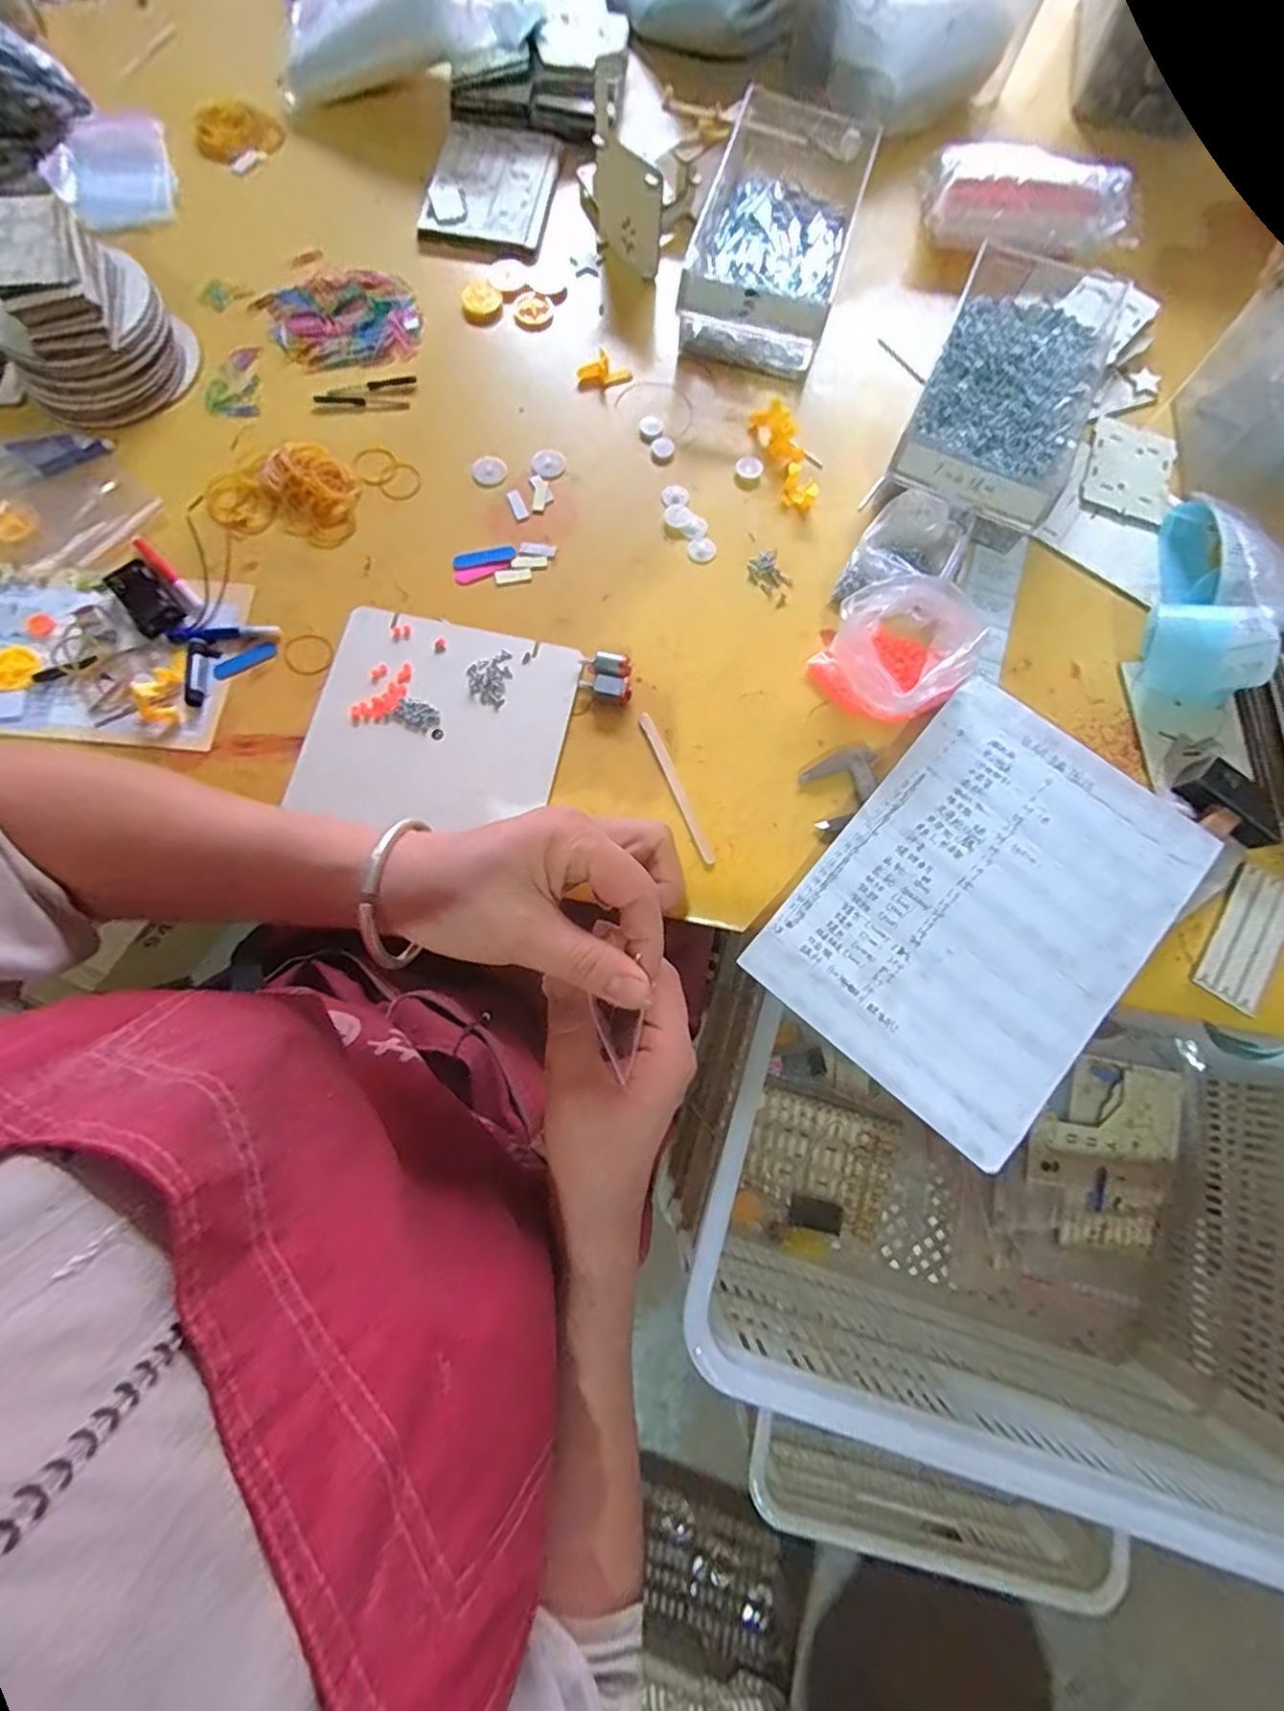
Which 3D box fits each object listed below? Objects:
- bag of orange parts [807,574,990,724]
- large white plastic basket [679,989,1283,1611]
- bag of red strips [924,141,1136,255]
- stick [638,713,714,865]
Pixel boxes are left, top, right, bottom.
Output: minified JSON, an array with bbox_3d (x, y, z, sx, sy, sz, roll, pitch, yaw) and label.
[{"bbox_3d":[0.188,-0.150,0.442,0.102,0.060,0.091,-38,80,-10],"label":"bag of orange parts"},{"bbox_3d":[0.366,0.308,0.602,0.617,0.321,0.366,16,76,2],"label":"large white plastic basket"},{"bbox_3d":[0.358,-0.589,0.574,0.201,0.061,0.093,19,76,3],"label":"bag of red strips"},{"bbox_3d":[0.024,-0.049,0.441,0.009,0.005,0.120,-22,78,-7],"label":"stick"}]

